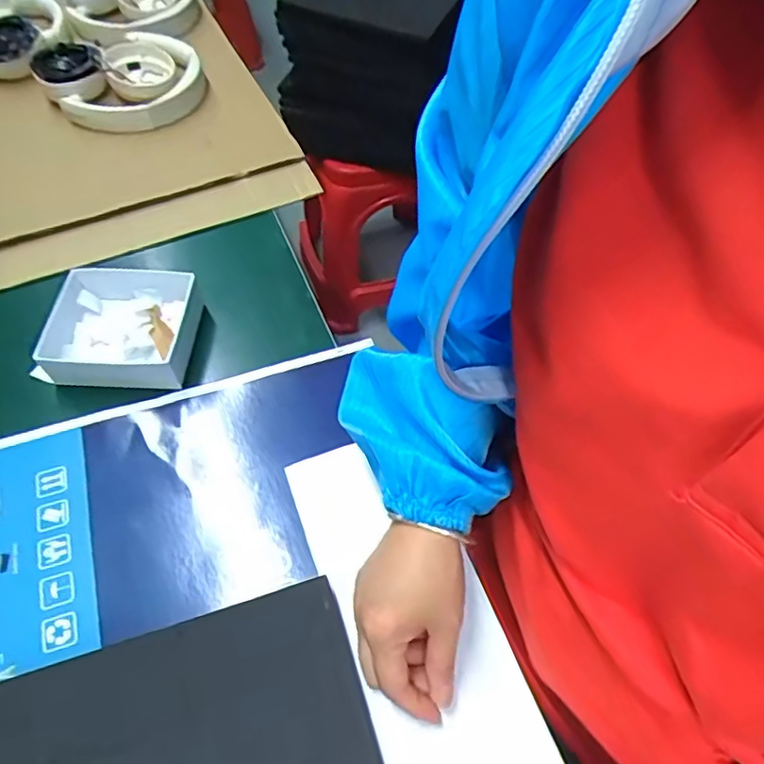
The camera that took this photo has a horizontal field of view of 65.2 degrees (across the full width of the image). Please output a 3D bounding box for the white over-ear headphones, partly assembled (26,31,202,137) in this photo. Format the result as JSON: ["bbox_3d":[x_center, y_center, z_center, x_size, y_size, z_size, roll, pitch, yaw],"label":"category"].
[{"bbox_3d":[-0.275,-0.329,0.655,0.163,0.044,0.151,-33,64,-20],"label":"white over-ear headphones, partly assembled"}]

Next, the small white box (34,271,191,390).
[{"bbox_3d":[-0.213,-0.044,0.486,0.108,0.034,0.094,-1,58,-2],"label":"small white box"}]

